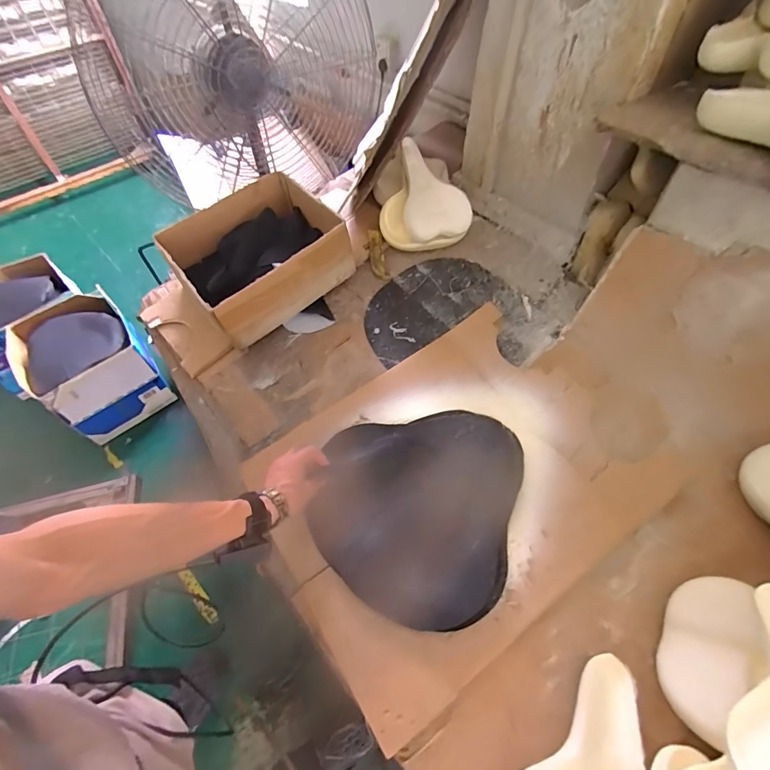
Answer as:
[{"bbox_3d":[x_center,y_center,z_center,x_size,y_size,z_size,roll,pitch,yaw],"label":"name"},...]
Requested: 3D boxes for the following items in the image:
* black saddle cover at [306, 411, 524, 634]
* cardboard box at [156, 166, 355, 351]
[{"bbox_3d":[0.046,0.188,0.688,0.310,0.024,0.343,15,58,11],"label":"black saddle cover"},{"bbox_3d":[-0.264,-0.282,0.912,0.348,0.152,0.289,-35,62,-20],"label":"cardboard box"}]

